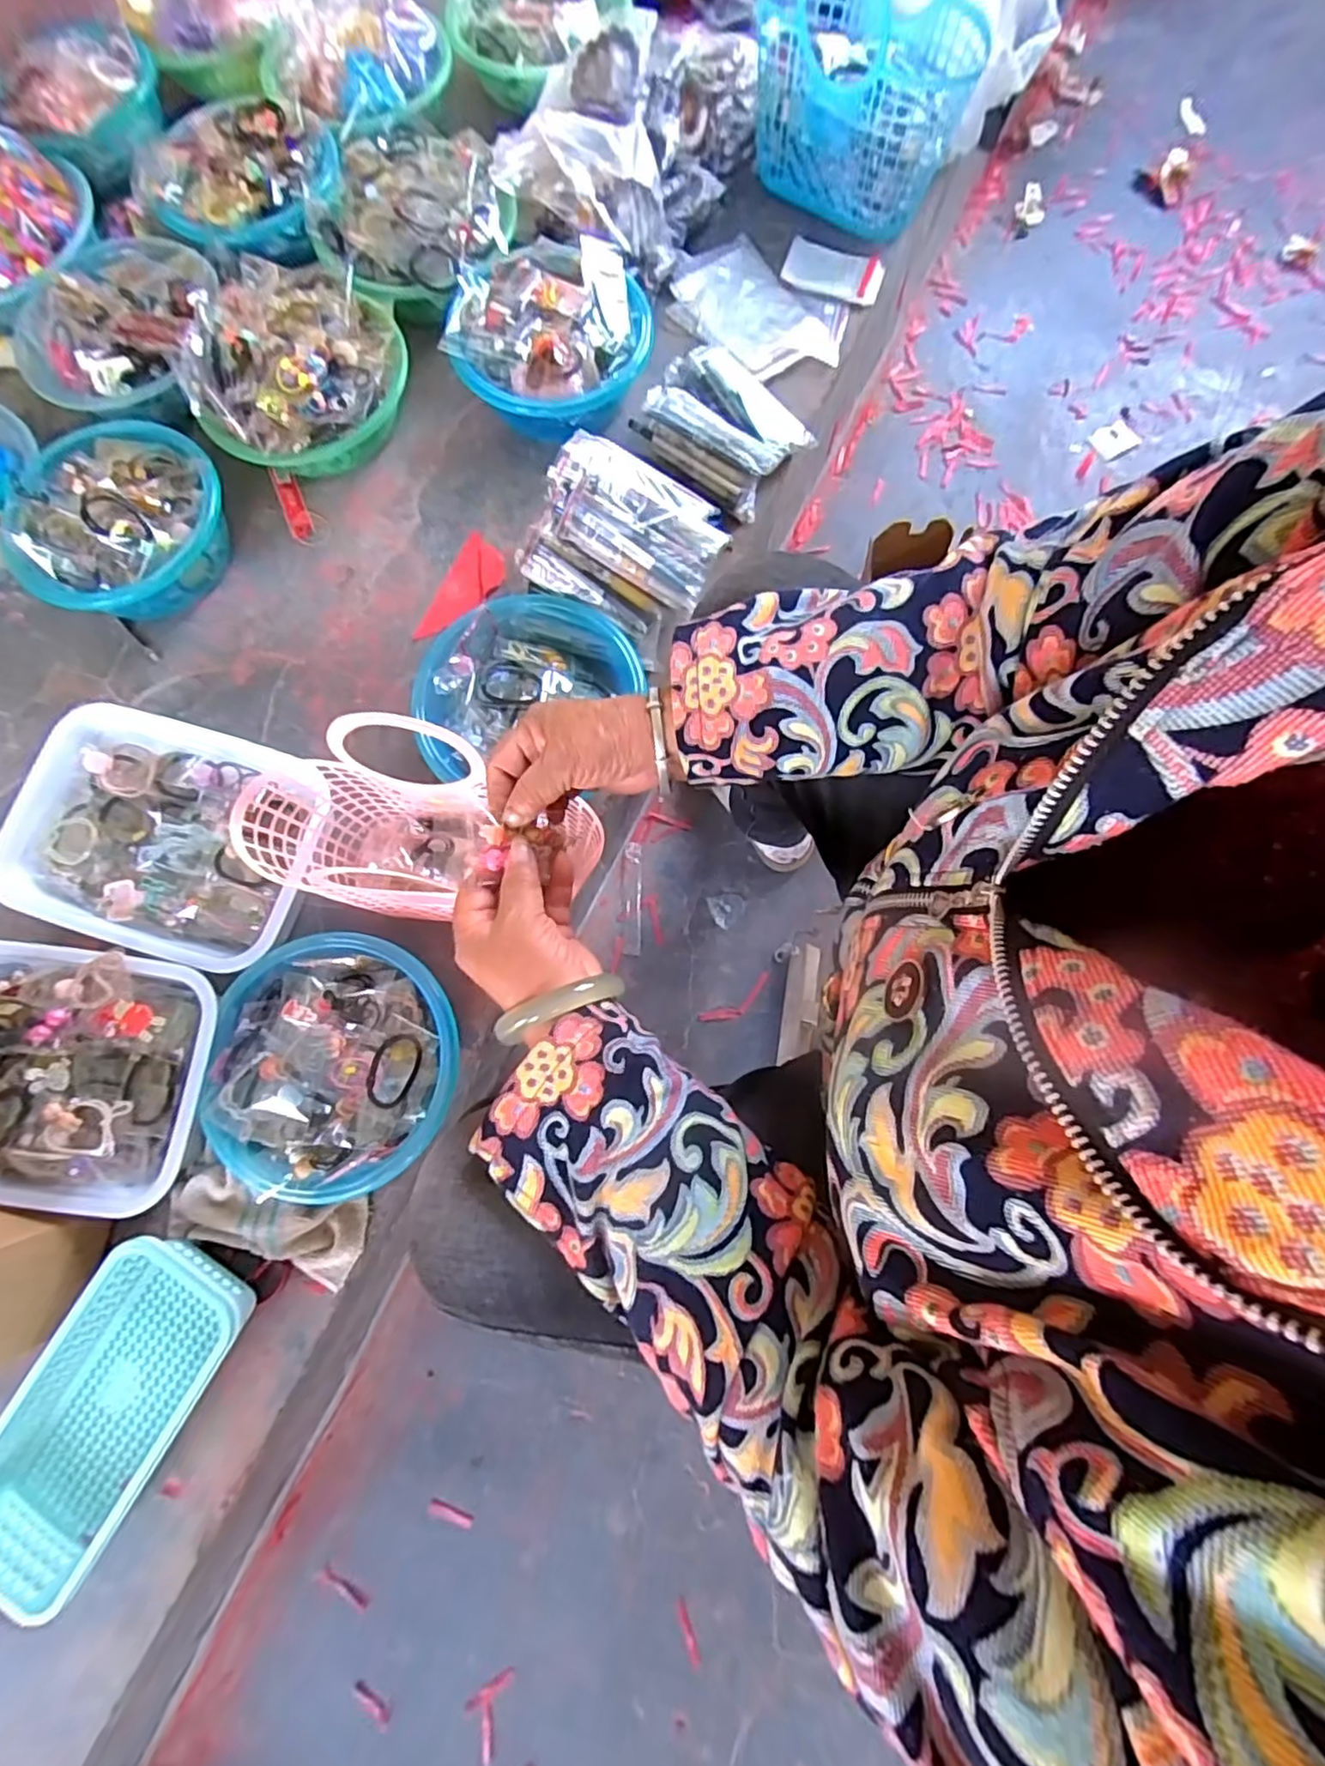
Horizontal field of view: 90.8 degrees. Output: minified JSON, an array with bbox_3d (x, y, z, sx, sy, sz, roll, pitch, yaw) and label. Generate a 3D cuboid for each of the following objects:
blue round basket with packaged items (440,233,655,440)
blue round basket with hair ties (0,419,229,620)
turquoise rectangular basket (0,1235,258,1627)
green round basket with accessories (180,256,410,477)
[{"bbox_3d":[-0.132,-0.622,0.756,0.213,0.082,0.228,0,77,0],"label":"blue round basket with packaged items"},{"bbox_3d":[-0.583,-0.390,0.714,0.189,0.096,0.227,3,77,1],"label":"blue round basket with hair ties"},{"bbox_3d":[-0.478,0.440,0.558,0.141,0.060,0.256,29,79,7],"label":"turquoise rectangular basket"},{"bbox_3d":[-0.409,-0.580,0.748,0.225,0.116,0.217,0,77,0],"label":"green round basket with accessories"}]

